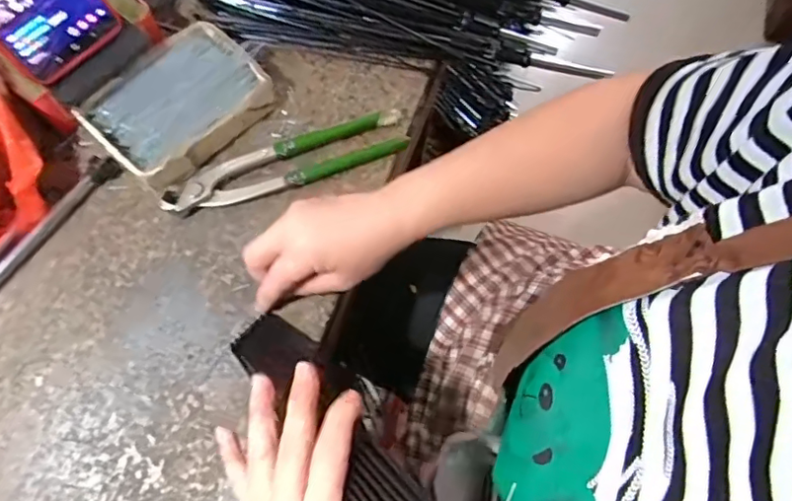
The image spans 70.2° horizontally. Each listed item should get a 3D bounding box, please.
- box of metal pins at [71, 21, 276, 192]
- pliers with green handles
[{"bbox_3d":[-0.166,-0.113,0.445,0.085,0.043,0.128,38,74,10],"label":"box of metal pins"},{"bbox_3d":[-0.085,-0.072,0.449,0.194,0.021,0.044,-20,73,-9],"label":"pliers with green handles"}]

